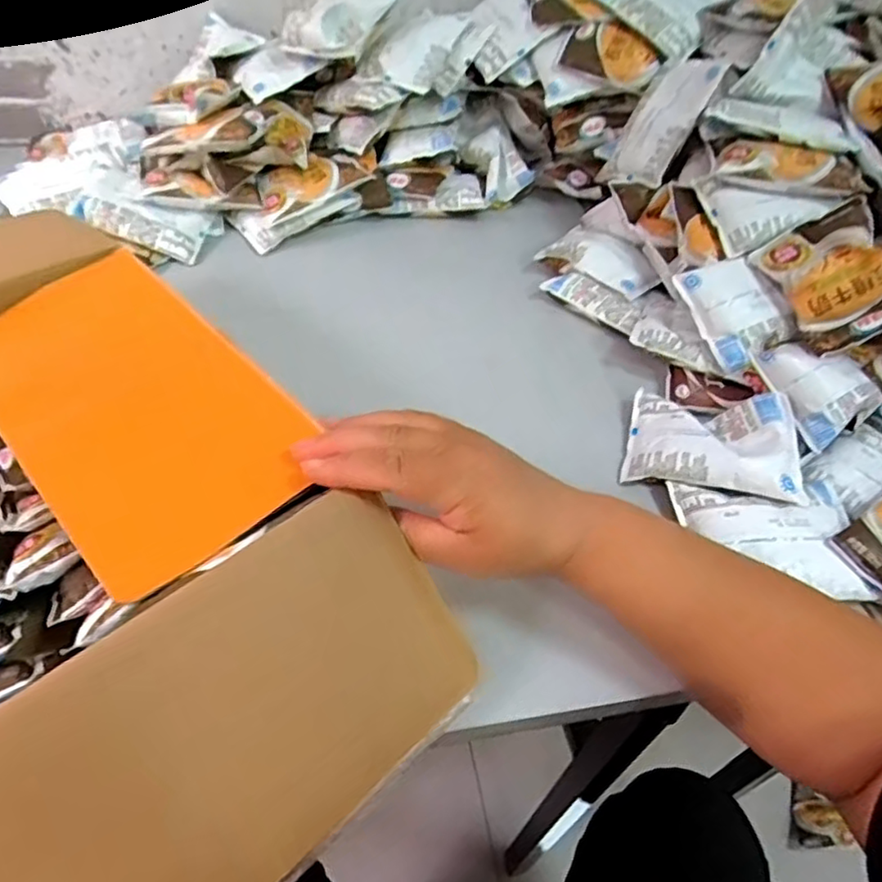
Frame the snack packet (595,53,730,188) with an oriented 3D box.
[{"bbox_3d":[0.227,-0.330,0.648,0.024,0.146,0.102,17,24,-35],"label":"snack packet"}]

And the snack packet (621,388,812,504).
[{"bbox_3d":[0.213,0.000,0.496,0.123,0.040,0.092,15,48,8],"label":"snack packet"}]

